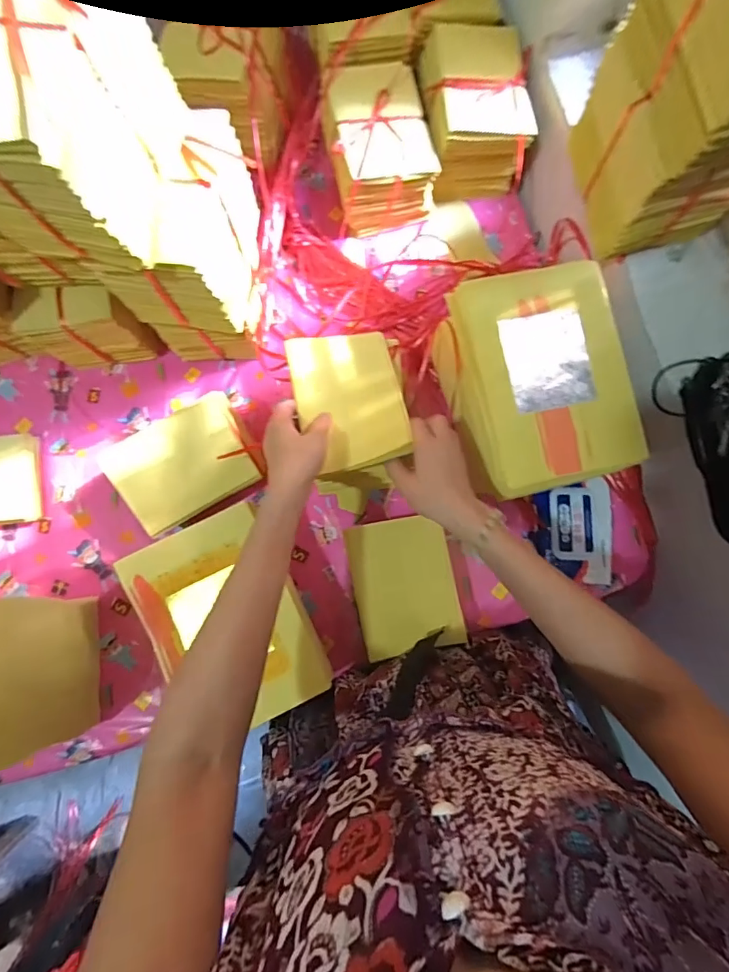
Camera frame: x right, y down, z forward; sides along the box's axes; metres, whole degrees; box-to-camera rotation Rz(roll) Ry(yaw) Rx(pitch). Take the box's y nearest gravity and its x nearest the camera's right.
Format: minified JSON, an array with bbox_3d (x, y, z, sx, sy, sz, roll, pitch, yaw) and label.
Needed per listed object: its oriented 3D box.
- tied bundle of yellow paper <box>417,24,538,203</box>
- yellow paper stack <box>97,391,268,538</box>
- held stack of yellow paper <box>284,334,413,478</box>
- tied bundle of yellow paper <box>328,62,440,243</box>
[{"bbox_3d":[0.157,-0.528,0.687,0.143,0.134,0.182,-6,81,-3],"label":"tied bundle of yellow paper"},{"bbox_3d":[-0.223,-0.027,0.588,0.166,0.025,0.121,-30,110,-7],"label":"yellow paper stack"},{"bbox_3d":[-0.016,-0.101,0.530,0.118,0.015,0.162,-12,75,-6],"label":"held stack of yellow paper"},{"bbox_3d":[0.020,-0.474,0.671,0.138,0.105,0.175,-12,82,-4],"label":"tied bundle of yellow paper"}]

